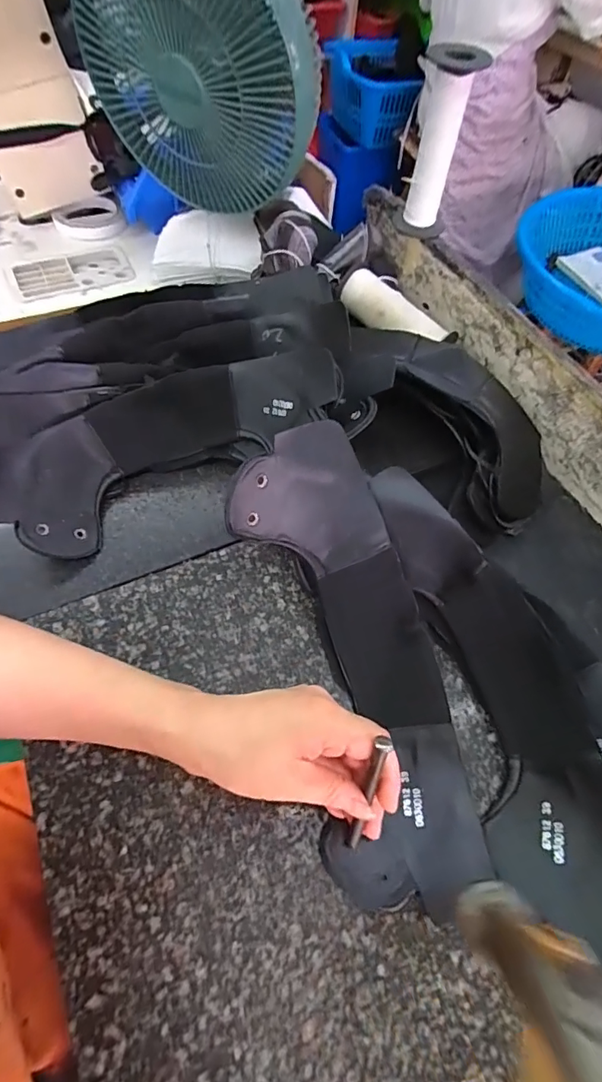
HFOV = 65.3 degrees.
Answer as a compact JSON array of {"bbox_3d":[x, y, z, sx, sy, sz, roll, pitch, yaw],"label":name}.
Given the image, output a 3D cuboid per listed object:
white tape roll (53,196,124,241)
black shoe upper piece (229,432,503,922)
[{"bbox_3d":[-0.303,-0.458,0.672,0.085,0.029,0.085,2,59,-3],"label":"white tape roll"},{"bbox_3d":[0.038,0.081,0.324,0.109,0.057,0.299,-15,79,-11],"label":"black shoe upper piece"}]

